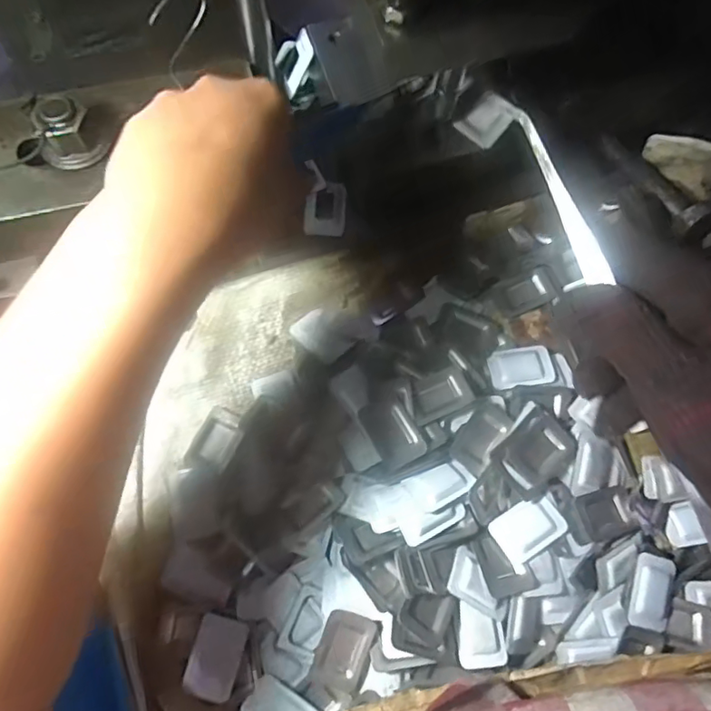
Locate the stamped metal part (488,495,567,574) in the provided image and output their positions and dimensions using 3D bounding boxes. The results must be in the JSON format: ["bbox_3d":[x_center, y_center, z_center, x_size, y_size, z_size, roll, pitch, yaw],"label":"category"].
[{"bbox_3d":[0.099,0.098,0.303,0.040,0.004,0.029,-29,76,-13],"label":"stamped metal part"}]

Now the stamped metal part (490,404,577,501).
[{"bbox_3d":[0.107,0.057,0.317,0.048,0.014,0.036,-42,79,-15],"label":"stamped metal part"}]

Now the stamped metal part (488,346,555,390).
[{"bbox_3d":[0.105,0.007,0.341,0.039,0.006,0.026,-6,72,-6],"label":"stamped metal part"}]

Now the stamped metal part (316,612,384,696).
[{"bbox_3d":[-0.006,0.157,0.284,0.028,0.004,0.044,20,95,4],"label":"stamped metal part"}]

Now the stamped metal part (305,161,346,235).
[{"bbox_3d":[-0.020,-0.102,0.351,0.026,0.005,0.052,1,72,-4],"label":"stamped metal part"}]

